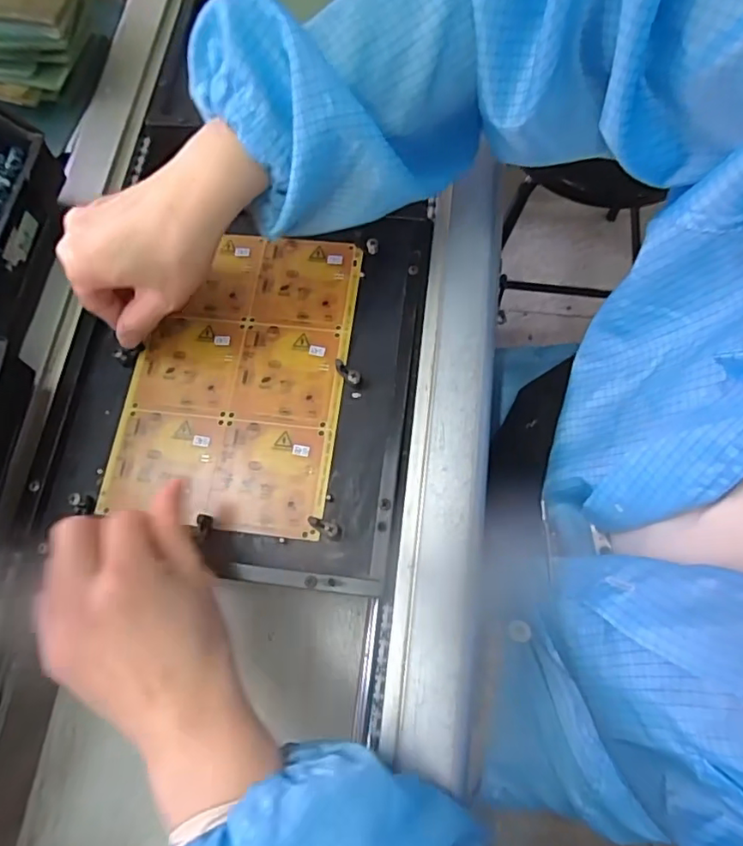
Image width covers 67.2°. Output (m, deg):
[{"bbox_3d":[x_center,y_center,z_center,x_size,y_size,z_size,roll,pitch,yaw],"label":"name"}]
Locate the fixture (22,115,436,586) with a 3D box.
[{"bbox_3d":[-0.090,-0.038,0.378,0.233,0.016,0.262,7,71,5],"label":"fixture"}]

